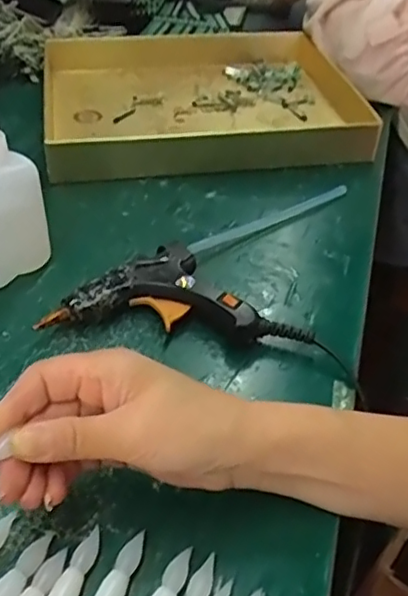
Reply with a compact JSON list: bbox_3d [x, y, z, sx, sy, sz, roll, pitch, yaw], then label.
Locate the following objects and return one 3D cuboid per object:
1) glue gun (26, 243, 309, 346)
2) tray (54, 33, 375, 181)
[{"bbox_3d":[-0.017,-0.003,0.433,0.172,0.029,0.078,5,44,-1],"label":"glue gun"},{"bbox_3d":[0.001,-0.218,0.654,0.330,0.052,0.258,-4,45,-11],"label":"tray"}]

